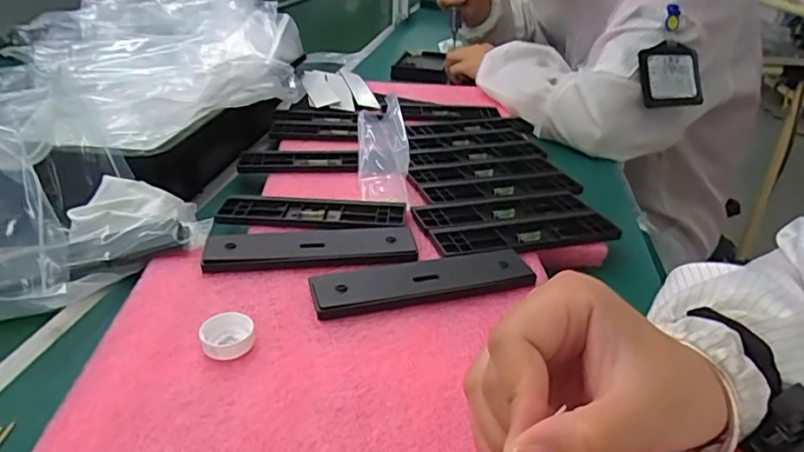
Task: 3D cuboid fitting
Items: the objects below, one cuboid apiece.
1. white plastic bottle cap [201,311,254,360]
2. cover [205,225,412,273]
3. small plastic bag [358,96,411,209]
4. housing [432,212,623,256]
[{"bbox_3d":[-0.105,0.067,0.336,0.030,0.014,0.030,1,29,0],"label":"white plastic bottle cap"},{"bbox_3d":[-0.070,0.016,0.427,0.157,0.009,0.045,-4,29,-9],"label":"cover"},{"bbox_3d":[-0.021,-0.086,0.575,0.048,0.049,0.192,-1,29,-4],"label":"small plastic bag"},{"bbox_3d":[0.104,0.005,0.461,0.157,0.007,0.042,-7,30,-13],"label":"housing"}]

